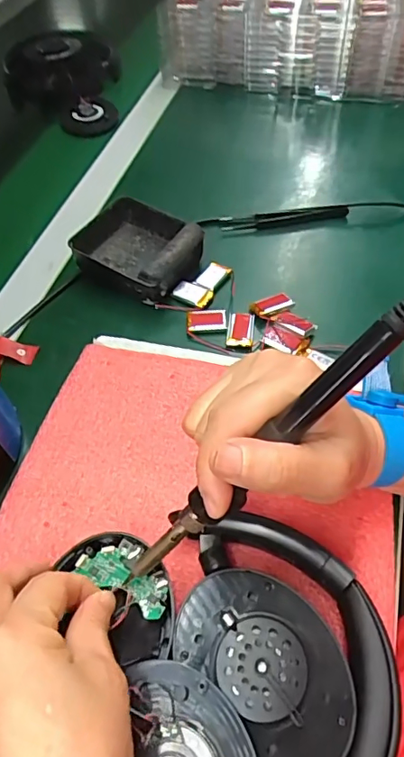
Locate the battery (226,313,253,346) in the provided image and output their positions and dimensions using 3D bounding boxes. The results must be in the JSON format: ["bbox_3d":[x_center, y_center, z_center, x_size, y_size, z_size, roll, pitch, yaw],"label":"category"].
[{"bbox_3d":[0.030,-0.037,0.395,0.018,0.012,0.028,4,55,7],"label":"battery"}]

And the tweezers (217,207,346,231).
[{"bbox_3d":[0.079,-0.152,0.484,0.119,0.012,0.015,-6,54,0],"label":"tweezers"}]

